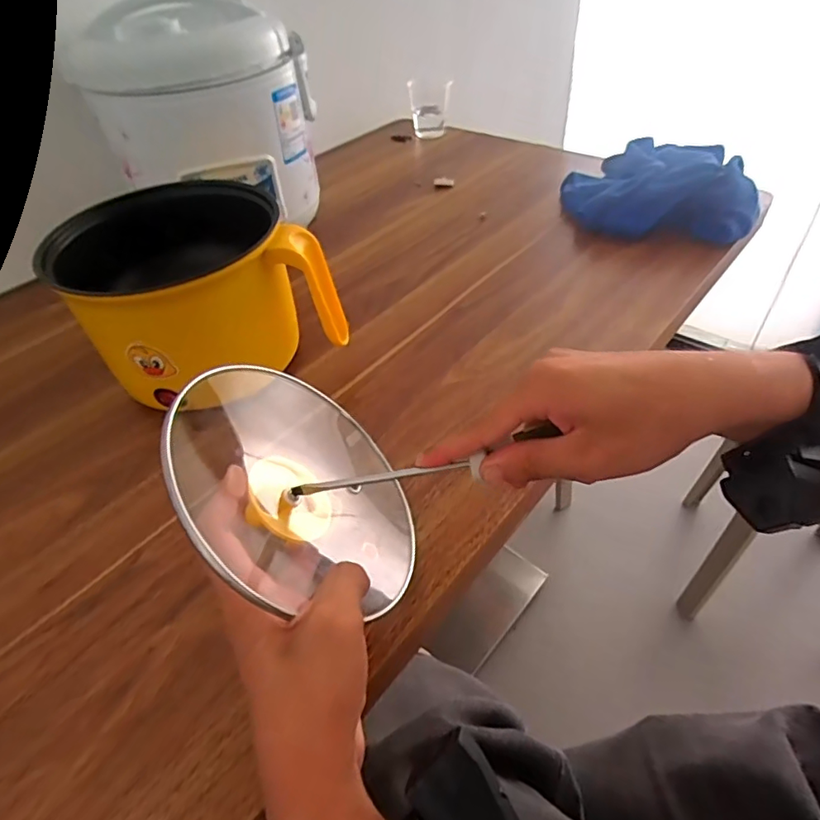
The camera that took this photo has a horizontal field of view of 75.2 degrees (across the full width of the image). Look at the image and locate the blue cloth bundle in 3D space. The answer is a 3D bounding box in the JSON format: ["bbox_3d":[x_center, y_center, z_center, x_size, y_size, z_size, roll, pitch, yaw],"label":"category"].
[{"bbox_3d":[0.279,-0.255,0.608,0.195,0.063,0.161,5,46,11],"label":"blue cloth bundle"}]

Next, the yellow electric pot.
[{"bbox_3d":[-0.170,-0.096,0.447,0.174,0.127,0.163,-3,45,3],"label":"yellow electric pot"}]

